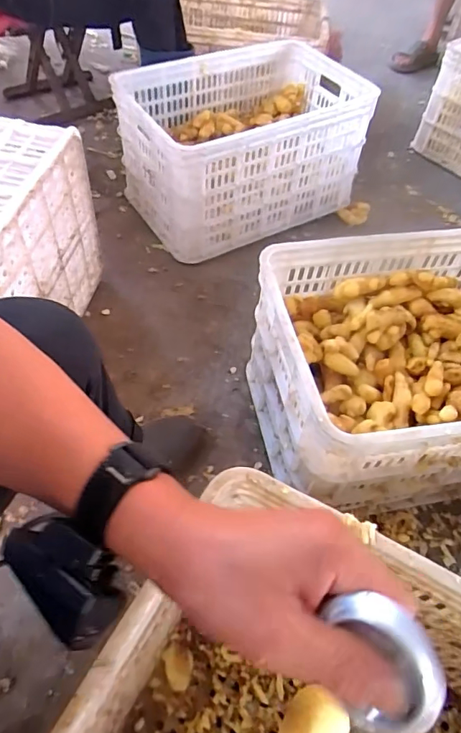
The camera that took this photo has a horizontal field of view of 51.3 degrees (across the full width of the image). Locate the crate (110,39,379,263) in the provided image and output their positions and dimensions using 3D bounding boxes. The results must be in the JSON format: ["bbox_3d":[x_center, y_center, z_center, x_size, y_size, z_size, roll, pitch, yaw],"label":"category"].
[{"bbox_3d":[0.031,-0.539,1.180,0.534,0.291,0.359,-24,60,-20],"label":"crate"}]

